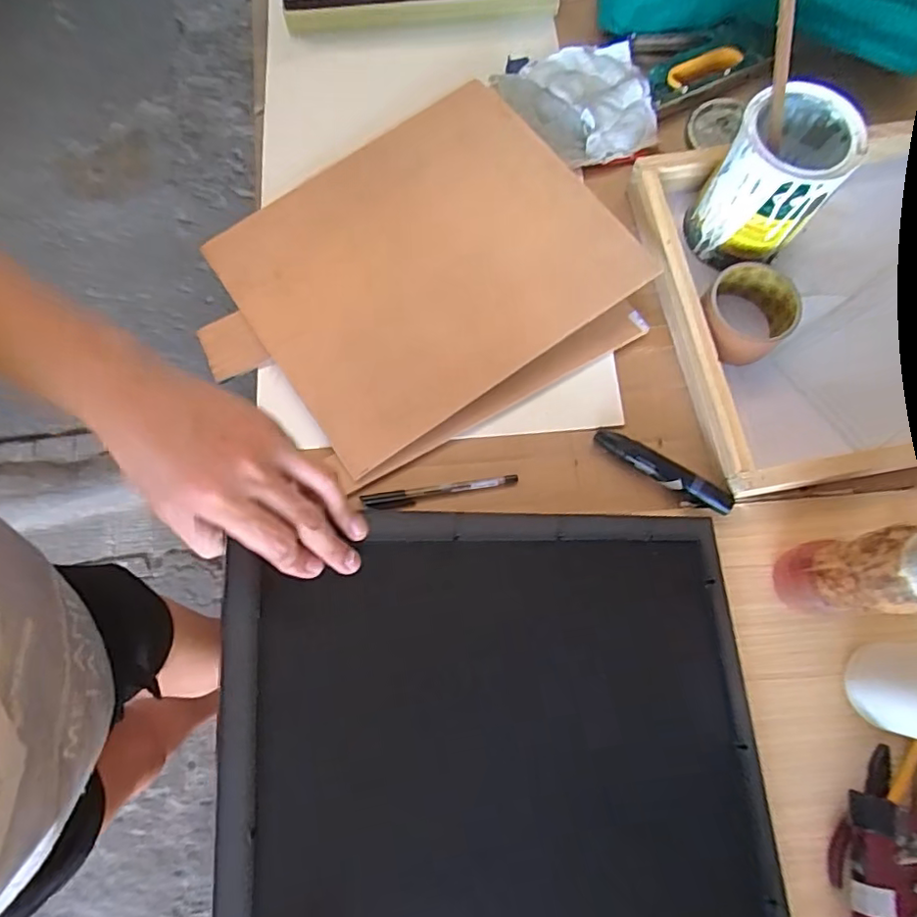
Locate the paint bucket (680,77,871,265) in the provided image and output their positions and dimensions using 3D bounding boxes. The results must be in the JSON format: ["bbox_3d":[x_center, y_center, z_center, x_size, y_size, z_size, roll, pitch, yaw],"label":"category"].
[{"bbox_3d":[0.294,-0.261,0.561,0.101,0.125,0.105,36,76,8],"label":"paint bucket"}]

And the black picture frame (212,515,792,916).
[{"bbox_3d":[0.049,0.209,0.393,0.388,0.027,0.334,3,72,-25],"label":"black picture frame"}]

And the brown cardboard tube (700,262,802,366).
[{"bbox_3d":[0.274,-0.138,0.561,0.088,0.042,0.082,0,74,-2],"label":"brown cardboard tube"}]

